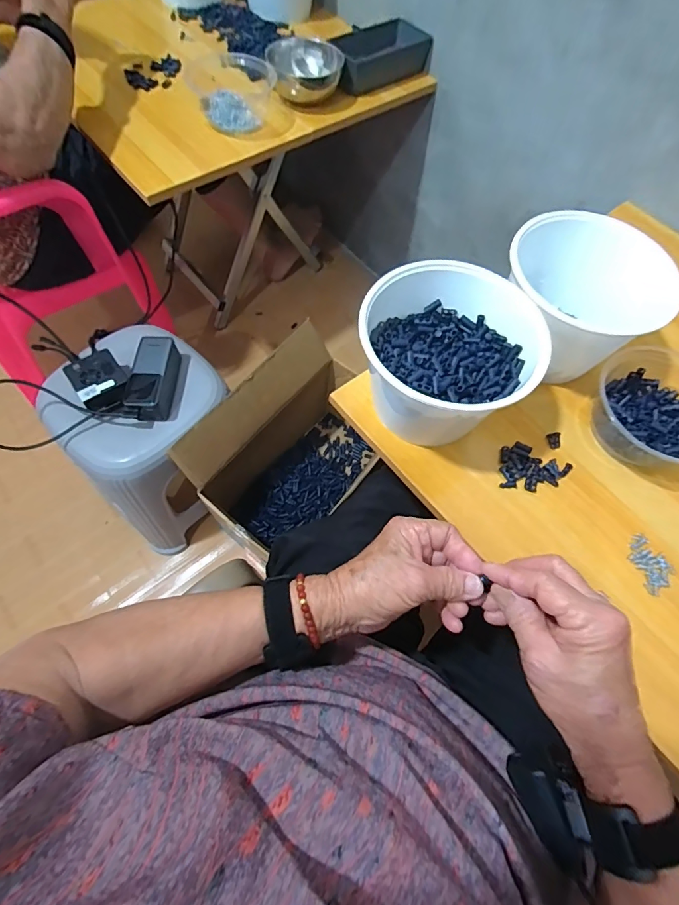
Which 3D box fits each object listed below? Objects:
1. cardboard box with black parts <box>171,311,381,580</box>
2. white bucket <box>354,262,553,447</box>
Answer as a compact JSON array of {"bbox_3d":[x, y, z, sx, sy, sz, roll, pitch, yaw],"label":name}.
[{"bbox_3d":[-0.099,0.000,0.838,0.198,0.294,0.361,38,68,13],"label":"cardboard box with black parts"},{"bbox_3d":[0.100,-0.090,0.432,0.159,0.116,0.145,1,65,-3],"label":"white bucket"}]

